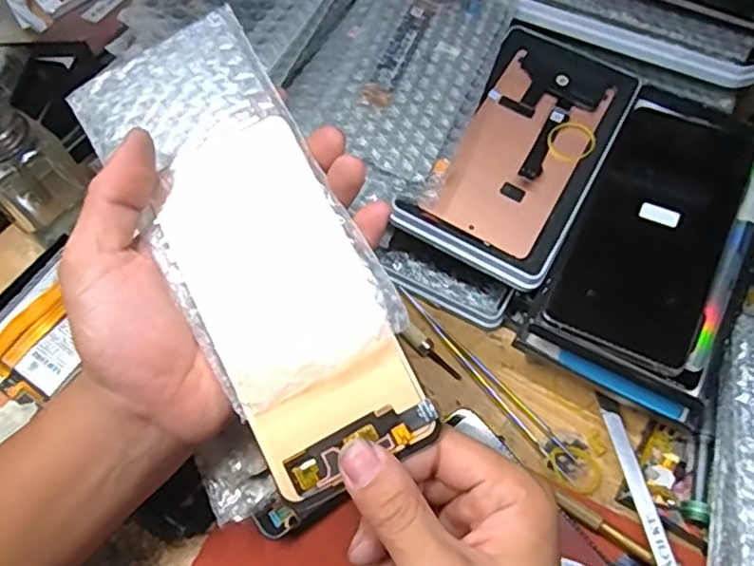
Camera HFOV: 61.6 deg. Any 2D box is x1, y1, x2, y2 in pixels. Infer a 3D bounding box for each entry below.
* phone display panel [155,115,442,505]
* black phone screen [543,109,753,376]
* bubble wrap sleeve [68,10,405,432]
[{"bbox_3d":[-0.039,0.008,0.270,0.072,0.006,0.153,-27,83,0],"label":"phone display panel"},{"bbox_3d":[0.155,-0.031,0.352,0.072,0.007,0.155,23,70,21],"label":"black phone screen"},{"bbox_3d":[-0.064,-0.037,0.280,0.082,0.008,0.173,-31,79,0],"label":"bubble wrap sleeve"}]

